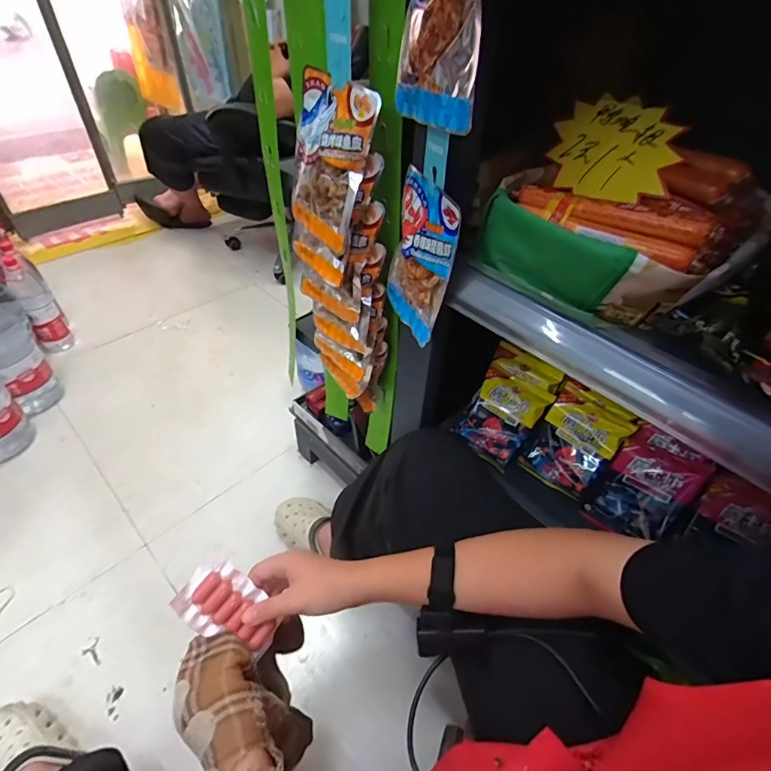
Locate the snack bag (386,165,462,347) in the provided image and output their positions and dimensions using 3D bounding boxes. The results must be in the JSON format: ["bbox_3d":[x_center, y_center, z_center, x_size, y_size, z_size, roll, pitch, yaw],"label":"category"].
[{"bbox_3d":[0.034,-0.140,0.485,0.025,0.166,0.116,-16,47,-18],"label":"snack bag"}]

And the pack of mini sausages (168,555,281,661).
[{"bbox_3d":[-0.162,0.239,0.455,0.110,0.013,0.067,46,69,-9],"label":"pack of mini sausages"}]

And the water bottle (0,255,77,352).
[{"bbox_3d":[-1.104,-0.256,1.368,0.090,0.315,0.109,-34,56,-28],"label":"water bottle"}]

